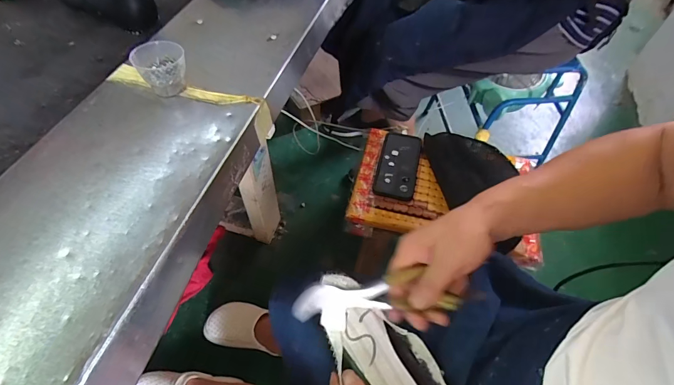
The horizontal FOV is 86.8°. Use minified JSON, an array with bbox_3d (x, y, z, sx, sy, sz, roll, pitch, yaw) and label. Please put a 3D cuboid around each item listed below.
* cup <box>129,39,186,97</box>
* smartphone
[{"bbox_3d":[-0.233,-0.163,0.480,0.065,0.055,0.057,-22,60,-16],"label":"cup"},{"bbox_3d":[0.128,-0.059,0.739,0.081,0.012,0.171,15,56,6],"label":"smartphone"}]

